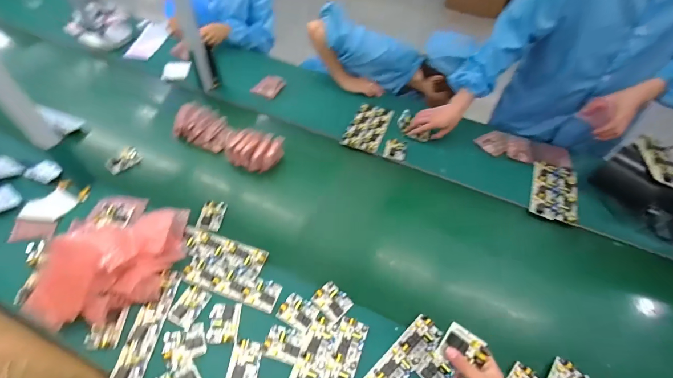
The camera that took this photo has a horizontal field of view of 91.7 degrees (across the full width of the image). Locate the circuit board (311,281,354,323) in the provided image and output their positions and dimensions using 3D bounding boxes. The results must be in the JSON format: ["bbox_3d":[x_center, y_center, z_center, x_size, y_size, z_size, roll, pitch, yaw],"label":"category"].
[{"bbox_3d":[-0.010,0.263,0.765,0.079,0.015,0.067,38,59,23],"label":"circuit board"}]

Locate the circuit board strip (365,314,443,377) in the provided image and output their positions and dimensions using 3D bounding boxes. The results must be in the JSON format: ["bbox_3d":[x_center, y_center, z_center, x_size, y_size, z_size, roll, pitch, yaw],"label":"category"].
[{"bbox_3d":[0.132,0.371,0.692,0.235,0.021,0.062,-36,62,-27],"label":"circuit board strip"}]

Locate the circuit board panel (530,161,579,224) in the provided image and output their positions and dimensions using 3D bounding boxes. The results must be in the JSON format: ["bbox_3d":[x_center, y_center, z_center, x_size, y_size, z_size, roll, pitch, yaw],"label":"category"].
[{"bbox_3d":[0.687,0.006,1.029,0.130,0.022,0.237,17,51,16],"label":"circuit board panel"}]

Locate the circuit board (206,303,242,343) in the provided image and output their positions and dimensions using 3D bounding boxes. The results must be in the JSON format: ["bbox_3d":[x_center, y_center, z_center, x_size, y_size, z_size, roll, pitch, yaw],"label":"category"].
[{"bbox_3d":[-0.250,0.300,0.729,0.066,0.013,0.083,-1,52,-5],"label":"circuit board"}]

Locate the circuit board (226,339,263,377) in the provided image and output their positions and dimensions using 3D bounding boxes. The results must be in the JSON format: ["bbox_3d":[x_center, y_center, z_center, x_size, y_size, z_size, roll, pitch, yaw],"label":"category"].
[{"bbox_3d":[-0.192,0.365,0.688,0.062,0.011,0.085,5,52,0],"label":"circuit board"}]

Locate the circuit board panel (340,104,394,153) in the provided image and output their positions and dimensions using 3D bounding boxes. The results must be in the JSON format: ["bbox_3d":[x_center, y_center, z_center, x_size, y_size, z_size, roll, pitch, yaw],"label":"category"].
[{"bbox_3d":[0.115,-0.222,1.173,0.128,0.021,0.234,18,53,10],"label":"circuit board panel"}]

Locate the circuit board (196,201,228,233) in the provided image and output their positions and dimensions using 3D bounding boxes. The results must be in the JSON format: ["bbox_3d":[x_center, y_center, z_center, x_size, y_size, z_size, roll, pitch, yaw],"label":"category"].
[{"bbox_3d":[-0.349,0.076,0.917,0.064,0.017,0.088,6,52,1],"label":"circuit board"}]

